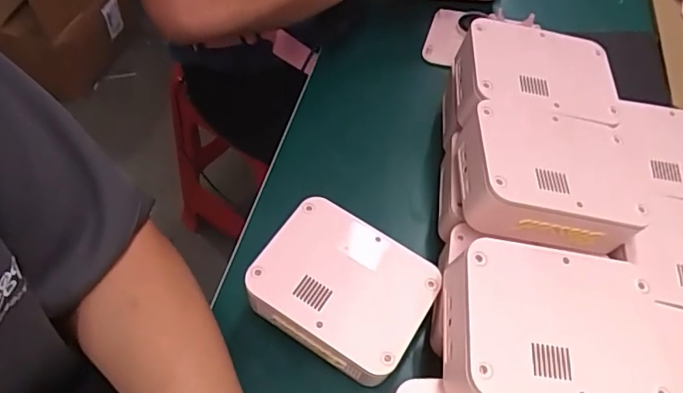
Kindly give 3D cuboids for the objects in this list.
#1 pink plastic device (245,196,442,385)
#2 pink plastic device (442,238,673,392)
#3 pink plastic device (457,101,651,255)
[{"bbox_3d":[-0.001,0.071,0.413,0.131,0.040,0.104,28,59,16],"label":"pink plastic device"},{"bbox_3d":[0.133,0.087,0.334,0.130,0.054,0.098,5,56,0],"label":"pink plastic device"},{"bbox_3d":[0.162,-0.015,0.403,0.137,0.053,0.104,5,56,1],"label":"pink plastic device"}]

